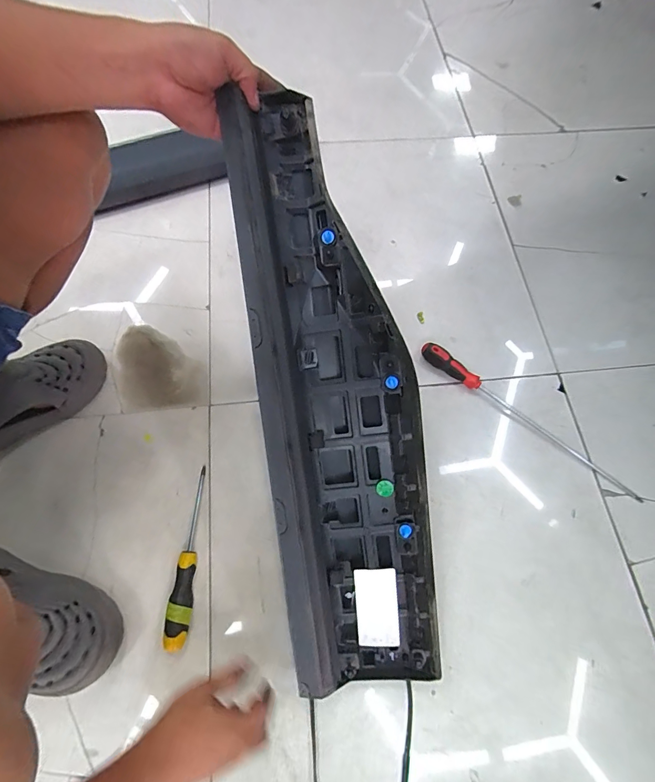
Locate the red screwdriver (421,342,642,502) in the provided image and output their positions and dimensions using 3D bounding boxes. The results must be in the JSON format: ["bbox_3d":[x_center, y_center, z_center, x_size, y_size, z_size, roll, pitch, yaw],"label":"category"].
[{"bbox_3d":[0.327,0.043,0.625,0.403,0.034,0.026,36,71,11],"label":"red screwdriver"}]

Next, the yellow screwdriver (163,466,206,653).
[{"bbox_3d":[-0.189,0.222,0.527,0.028,0.036,0.227,3,69,-2],"label":"yellow screwdriver"}]

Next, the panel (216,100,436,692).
[{"bbox_3d":[0.006,0.023,0.439,0.175,0.050,0.663,-12,96,-7],"label":"panel"}]

